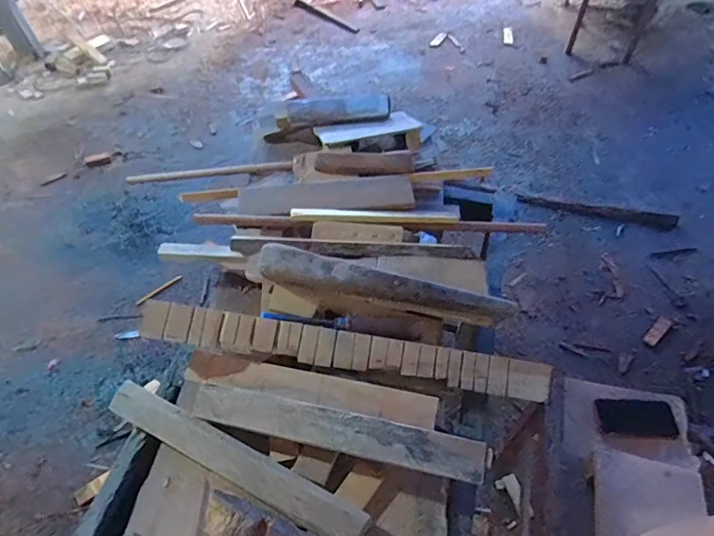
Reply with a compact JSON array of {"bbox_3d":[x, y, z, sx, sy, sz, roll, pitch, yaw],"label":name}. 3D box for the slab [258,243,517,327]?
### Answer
[{"bbox_3d":[0.044,0.025,0.769,0.414,0.068,0.056,8,53,8],"label":"slab"}]

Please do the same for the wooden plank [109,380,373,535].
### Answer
[{"bbox_3d":[-0.177,0.267,0.660,0.411,0.014,0.053,22,74,18],"label":"wooden plank"}]

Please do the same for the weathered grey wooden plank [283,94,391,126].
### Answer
[{"bbox_3d":[-0.044,-0.364,1.099,0.241,0.041,0.063,-7,52,-3],"label":"weathered grey wooden plank"}]

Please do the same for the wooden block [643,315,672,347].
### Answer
[{"bbox_3d":[0.984,0.205,1.546,0.116,0.023,0.041,-38,60,-24],"label":"wooden block"}]

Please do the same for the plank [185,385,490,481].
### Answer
[{"bbox_3d":[-0.032,0.225,0.657,0.411,0.018,0.058,9,69,12],"label":"plank"}]

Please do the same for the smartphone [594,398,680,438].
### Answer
[{"bbox_3d":[0.553,0.294,0.932,0.150,0.009,0.072,0,52,2],"label":"smartphone"}]

